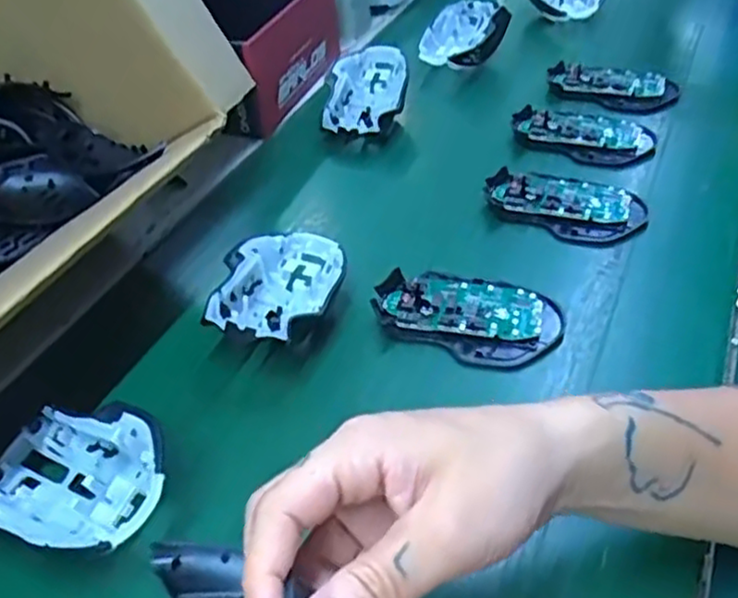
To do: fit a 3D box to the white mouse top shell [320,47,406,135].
[{"bbox_3d":[0.000,-0.186,0.643,0.070,0.034,0.108,1,57,10],"label":"white mouse top shell"}]

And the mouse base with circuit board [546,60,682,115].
[{"bbox_3d":[0.227,-0.199,0.652,0.117,0.016,0.067,12,46,15],"label":"mouse base with circuit board"}]

